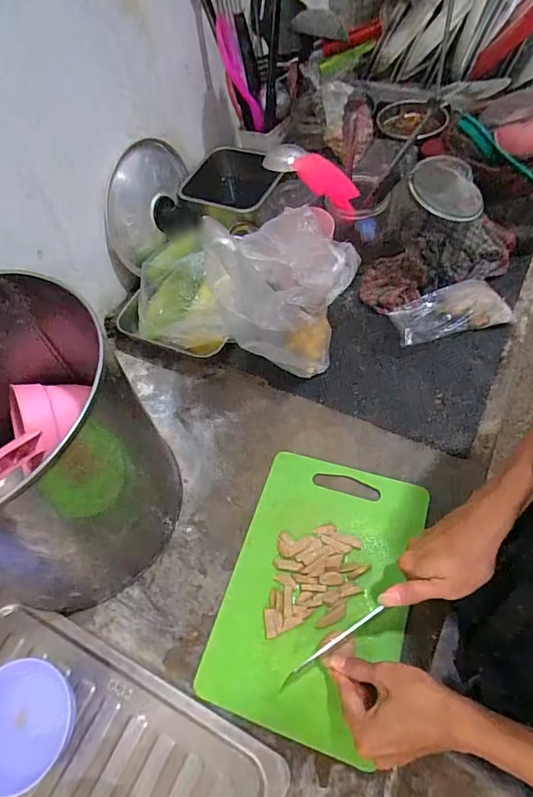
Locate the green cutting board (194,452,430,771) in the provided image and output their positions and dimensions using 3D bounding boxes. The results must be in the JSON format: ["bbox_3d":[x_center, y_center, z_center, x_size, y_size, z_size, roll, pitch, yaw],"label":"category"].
[{"bbox_3d":[0.060,0.215,0.536,0.197,0.012,0.295,14,63,13],"label":"green cutting board"}]

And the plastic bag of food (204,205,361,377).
[{"bbox_3d":[0.030,-0.132,0.609,0.155,0.216,0.104,9,60,13],"label":"plastic bag of food"}]

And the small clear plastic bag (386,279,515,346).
[{"bbox_3d":[0.274,-0.133,0.691,0.168,0.035,0.080,-16,57,-3],"label":"small clear plastic bag"}]

